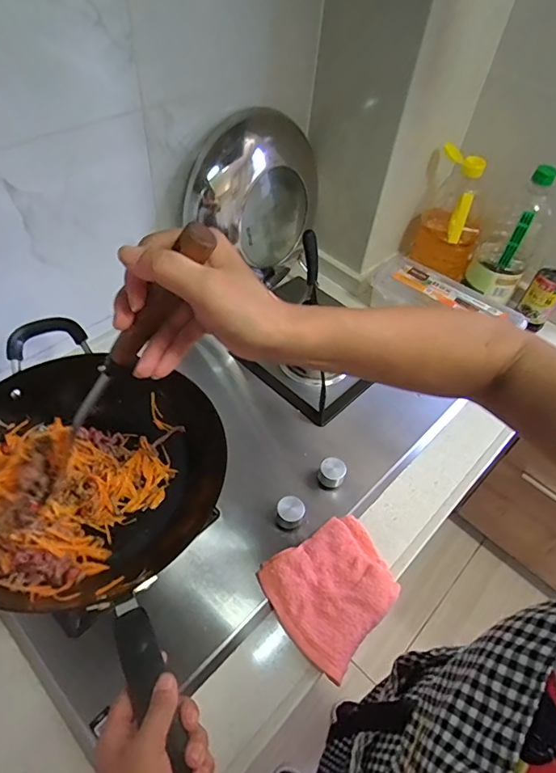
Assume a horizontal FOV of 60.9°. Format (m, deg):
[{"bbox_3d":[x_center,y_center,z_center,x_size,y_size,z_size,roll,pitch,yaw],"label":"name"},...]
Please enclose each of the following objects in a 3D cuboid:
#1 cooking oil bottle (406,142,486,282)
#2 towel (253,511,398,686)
[{"bbox_3d":[0.342,-0.330,0.911,0.119,0.226,0.095,22,52,12],"label":"cooking oil bottle"},{"bbox_3d":[0.074,0.252,0.590,0.154,0.031,0.141,-26,58,-24],"label":"towel"}]

